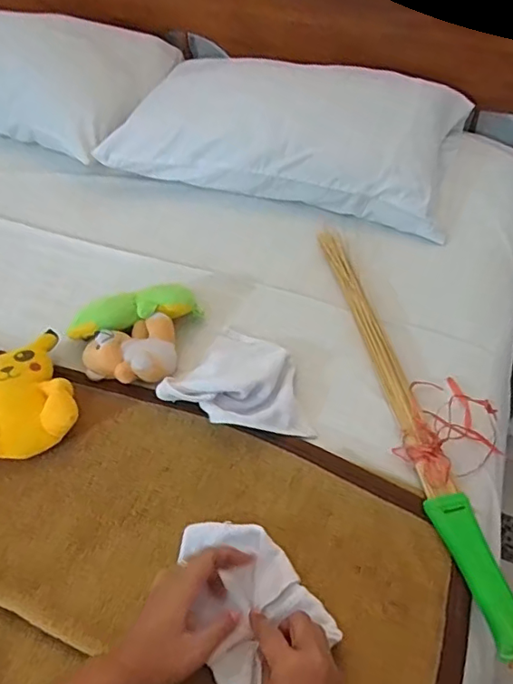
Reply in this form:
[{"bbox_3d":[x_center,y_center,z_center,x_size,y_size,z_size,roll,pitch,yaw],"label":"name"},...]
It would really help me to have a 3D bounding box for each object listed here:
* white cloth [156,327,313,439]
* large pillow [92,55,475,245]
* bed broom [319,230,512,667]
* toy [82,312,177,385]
[{"bbox_3d":[-0.005,0.050,0.696,0.177,0.032,0.160,24,51,22],"label":"white cloth"},{"bbox_3d":[0.065,-0.420,1.042,0.619,0.203,0.363,10,47,10],"label":"large pillow"},{"bbox_3d":[0.180,0.054,0.706,0.044,0.029,0.643,-7,46,-6],"label":"bed broom"},{"bbox_3d":[-0.169,0.014,0.725,0.114,0.051,0.103,0,46,0],"label":"toy"}]

